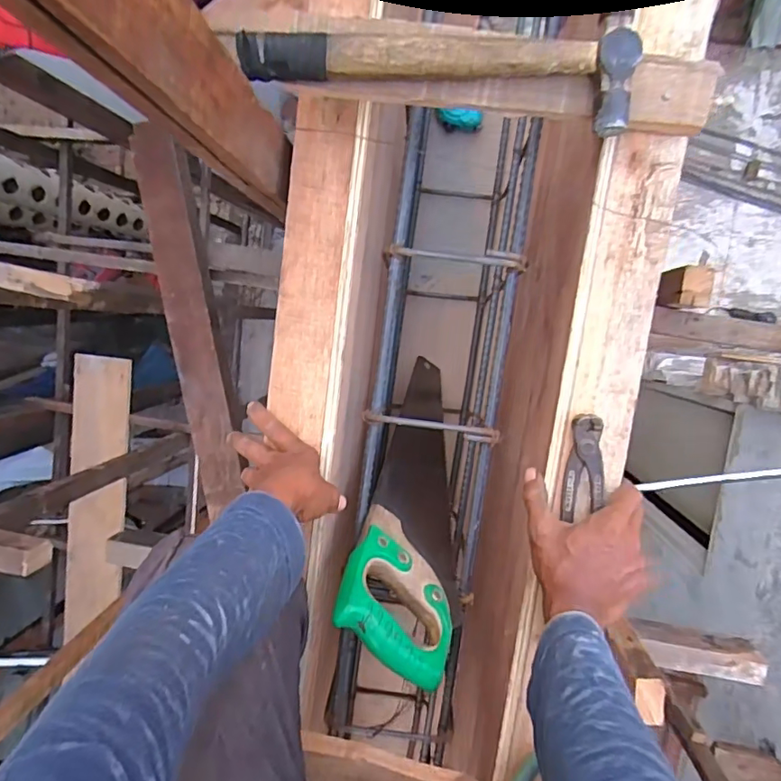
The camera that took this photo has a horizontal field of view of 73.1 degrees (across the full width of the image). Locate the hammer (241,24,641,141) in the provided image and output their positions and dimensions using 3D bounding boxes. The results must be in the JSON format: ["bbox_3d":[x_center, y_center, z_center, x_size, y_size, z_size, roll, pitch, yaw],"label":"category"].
[{"bbox_3d":[0.039,-0.255,0.400,0.295,0.041,0.070,9,97,5],"label":"hammer"}]

